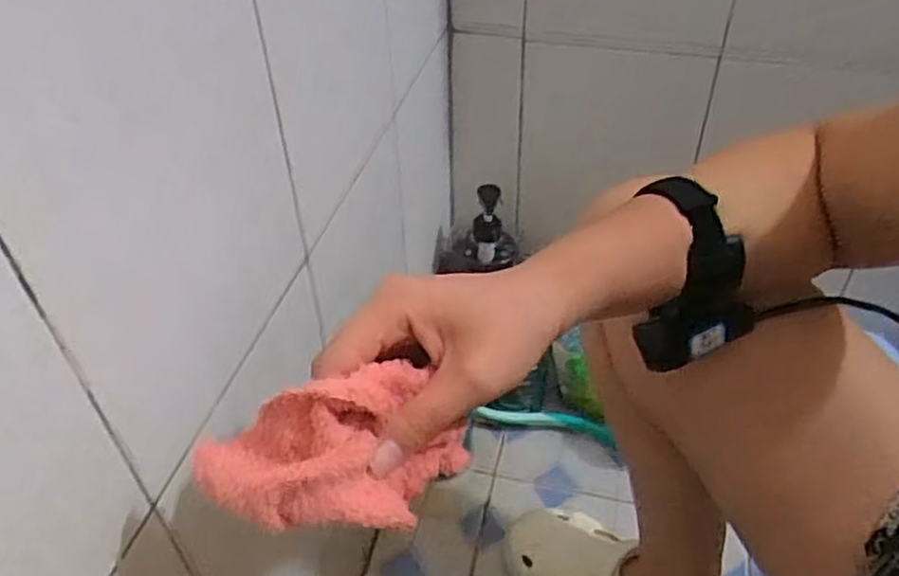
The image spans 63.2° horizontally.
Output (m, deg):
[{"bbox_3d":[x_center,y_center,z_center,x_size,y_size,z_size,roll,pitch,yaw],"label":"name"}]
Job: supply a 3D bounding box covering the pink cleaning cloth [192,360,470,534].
[{"bbox_3d":[-0.048,0.074,0.326,0.116,0.065,0.055,-16,45,-15],"label":"pink cleaning cloth"}]

